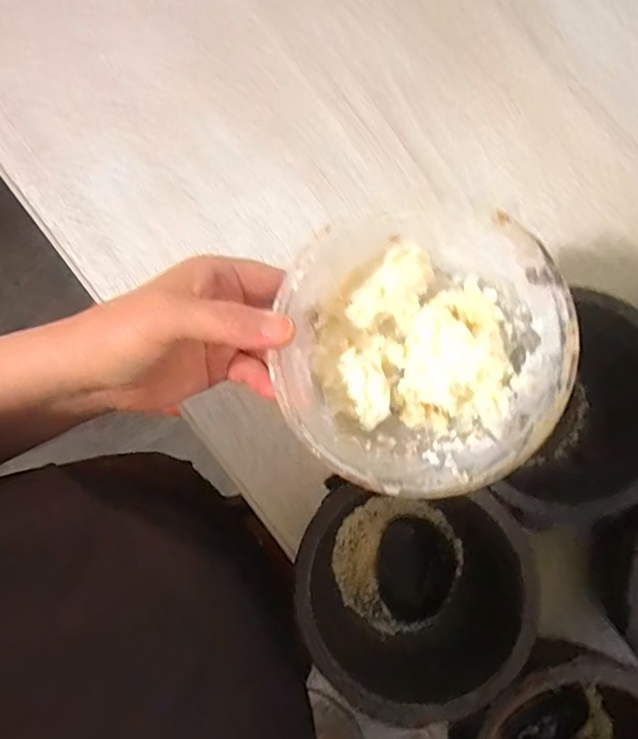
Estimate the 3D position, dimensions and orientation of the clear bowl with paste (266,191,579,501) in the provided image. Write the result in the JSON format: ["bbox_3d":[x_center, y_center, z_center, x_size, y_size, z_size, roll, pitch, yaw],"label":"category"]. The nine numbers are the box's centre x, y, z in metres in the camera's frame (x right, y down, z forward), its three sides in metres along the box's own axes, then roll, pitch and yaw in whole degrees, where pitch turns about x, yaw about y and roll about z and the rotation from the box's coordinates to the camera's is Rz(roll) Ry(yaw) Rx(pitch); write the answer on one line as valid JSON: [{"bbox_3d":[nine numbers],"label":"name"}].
[{"bbox_3d":[0.056,-0.015,0.284,0.150,0.074,0.150,1,95,10],"label":"clear bowl with paste"}]

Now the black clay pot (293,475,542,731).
[{"bbox_3d":[0.060,0.148,0.361,0.142,0.087,0.130,0,83,3],"label":"black clay pot"}]

